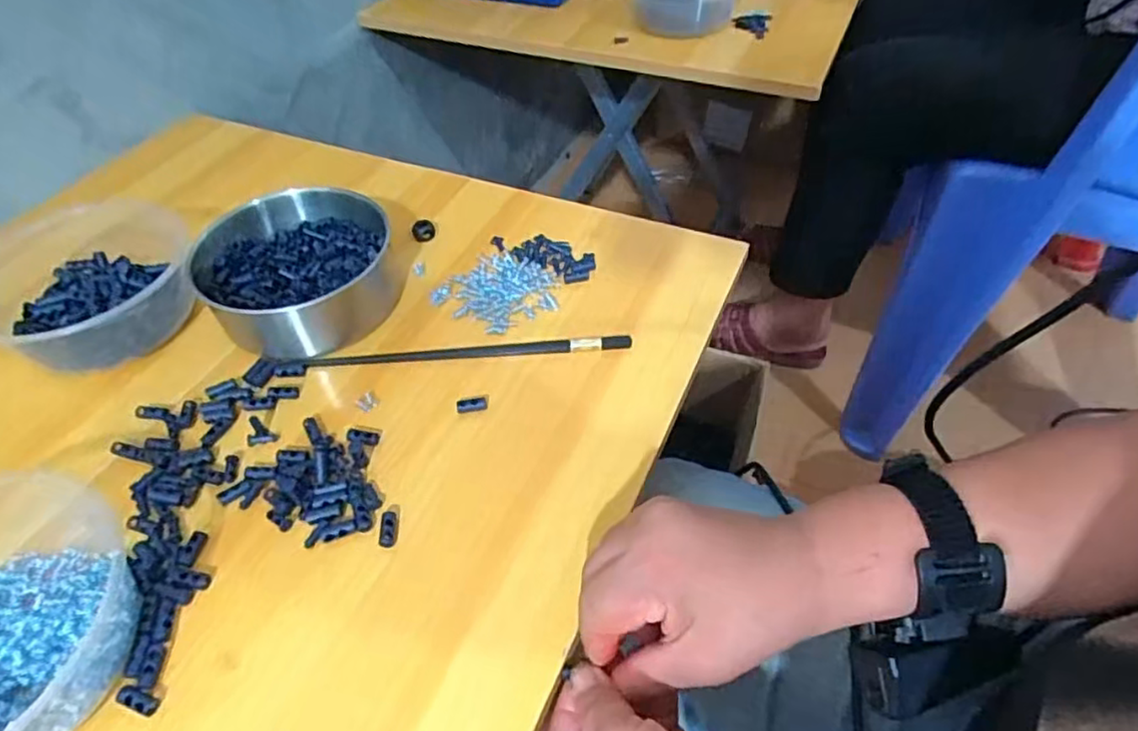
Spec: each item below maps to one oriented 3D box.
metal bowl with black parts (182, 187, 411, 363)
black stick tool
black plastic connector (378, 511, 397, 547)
[{"bbox_3d":[-0.182,-0.071,0.453,0.138,0.045,0.128,1,52,-1],"label":"metal bowl with black parts"},{"bbox_3d":[-0.066,-0.010,0.423,0.210,0.008,0.011,-3,52,-3],"label":"black stick tool"},{"bbox_3d":[-0.097,0.087,0.349,0.008,0.006,0.020,-1,64,-2],"label":"black plastic connector"}]

